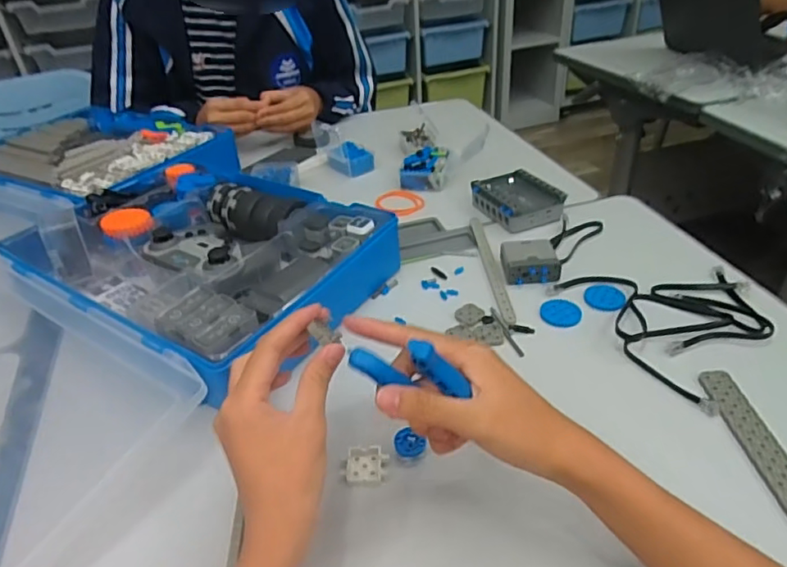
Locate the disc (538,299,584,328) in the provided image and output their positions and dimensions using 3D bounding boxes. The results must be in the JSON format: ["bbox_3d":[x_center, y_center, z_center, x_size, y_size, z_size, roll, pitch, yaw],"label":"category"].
[{"bbox_3d":[0.166,0.029,0.555,0.039,0.004,0.038,-3,36,2],"label":"disc"}]

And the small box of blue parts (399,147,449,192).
[{"bbox_3d":[0.046,-0.167,0.807,0.064,0.033,0.081,3,36,9],"label":"small box of blue parts"}]

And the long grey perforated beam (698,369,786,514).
[{"bbox_3d":[0.274,0.122,0.415,0.024,0.008,0.147,-5,36,-1],"label":"long grey perforated beam"}]

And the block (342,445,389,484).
[{"bbox_3d":[-0.021,0.137,0.422,0.033,0.007,0.028,-4,36,0],"label":"block"}]

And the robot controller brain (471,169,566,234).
[{"bbox_3d":[0.159,-0.106,0.709,0.083,0.025,0.110,-15,37,-15],"label":"robot controller brain"}]

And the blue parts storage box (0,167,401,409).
[{"bbox_3d":[-0.207,-0.026,0.613,0.345,0.077,0.263,20,42,30],"label":"blue parts storage box"}]

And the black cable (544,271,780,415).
[{"bbox_3d":[0.277,0.026,0.539,0.163,0.020,0.185,-20,39,-21],"label":"black cable"}]

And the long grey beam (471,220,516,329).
[{"bbox_3d":[0.108,-0.020,0.622,0.015,0.009,0.193,-5,36,-1],"label":"long grey beam"}]

